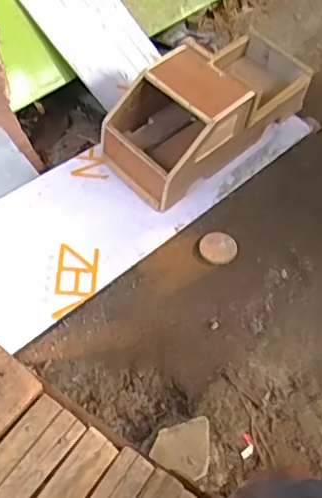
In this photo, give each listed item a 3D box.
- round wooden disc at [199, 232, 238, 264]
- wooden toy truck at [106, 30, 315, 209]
[{"bbox_3d":[0.096,-0.002,0.968,0.063,0.009,0.062,2,52,-2],"label":"round wooden disc"},{"bbox_3d":[0.092,-0.264,1.044,0.179,0.169,0.409,39,60,23],"label":"wooden toy truck"}]

